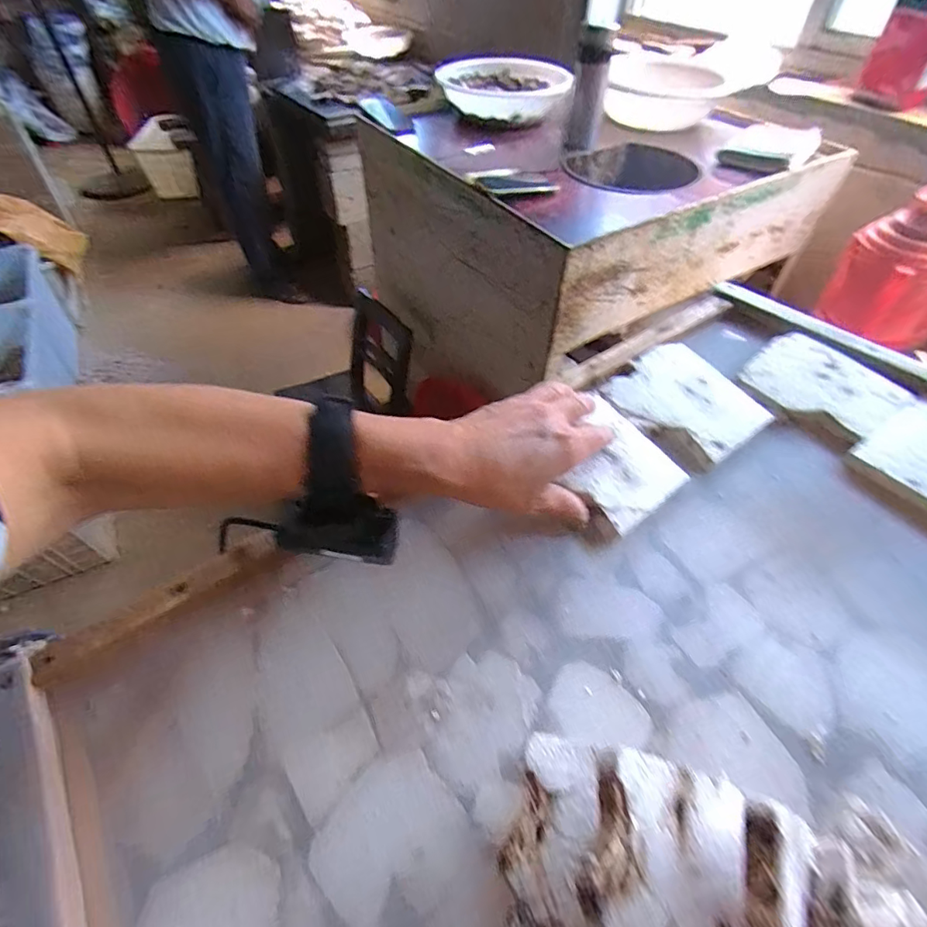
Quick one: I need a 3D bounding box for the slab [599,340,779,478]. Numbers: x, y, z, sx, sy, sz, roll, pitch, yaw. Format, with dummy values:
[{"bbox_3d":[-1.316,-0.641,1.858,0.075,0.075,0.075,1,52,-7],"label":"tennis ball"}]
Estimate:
[{"bbox_3d":[0.186,-0.050,0.419,0.104,0.023,0.110,-28,54,-24],"label":"slab"}]

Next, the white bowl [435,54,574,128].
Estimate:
[{"bbox_3d":[0.094,-0.922,1.211,0.302,0.073,0.322,2,48,1],"label":"white bowl"}]

